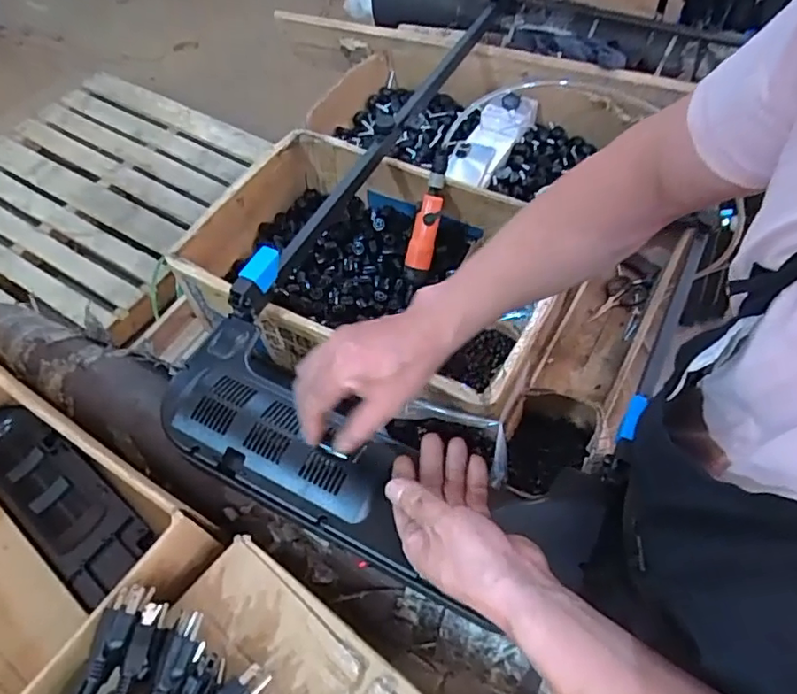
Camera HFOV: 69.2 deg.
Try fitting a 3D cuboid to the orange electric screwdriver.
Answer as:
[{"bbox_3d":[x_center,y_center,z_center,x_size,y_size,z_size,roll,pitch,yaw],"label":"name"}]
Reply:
[{"bbox_3d":[0.043,-0.191,0.895,0.041,0.218,0.040,15,15,8],"label":"orange electric screwdriver"}]

